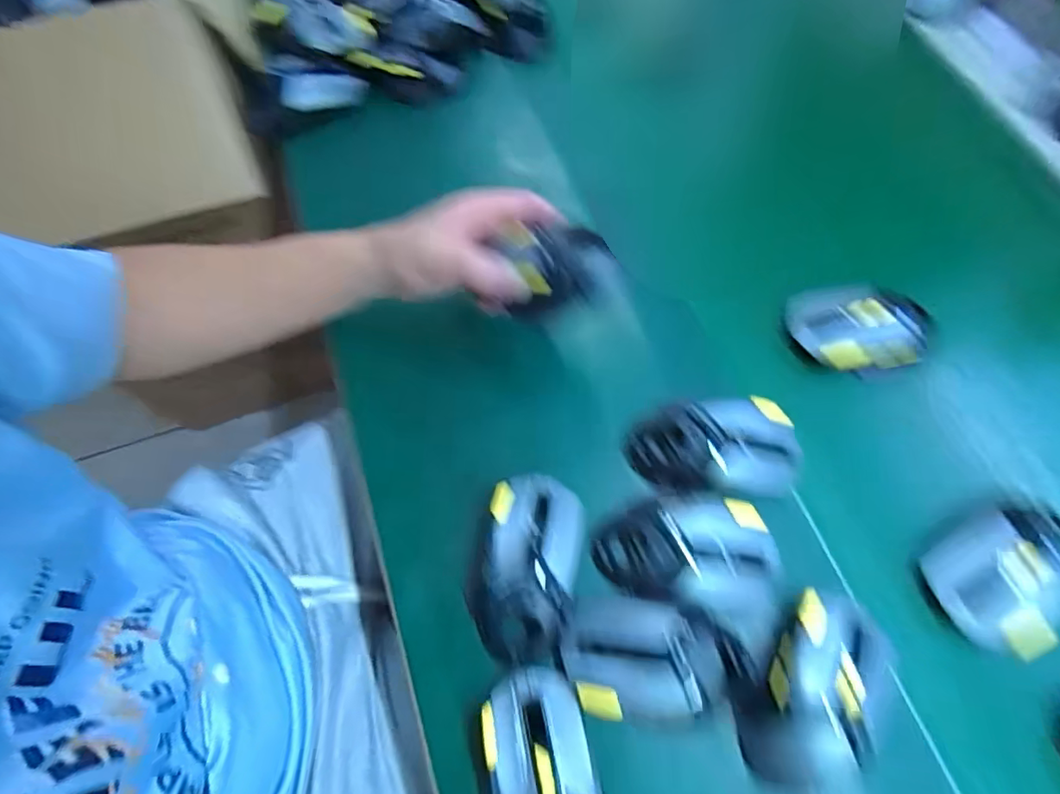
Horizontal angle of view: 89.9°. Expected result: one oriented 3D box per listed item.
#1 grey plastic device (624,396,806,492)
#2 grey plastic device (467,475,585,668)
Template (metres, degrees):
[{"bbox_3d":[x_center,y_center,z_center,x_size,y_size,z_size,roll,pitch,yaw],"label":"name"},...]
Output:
[{"bbox_3d":[0.134,0.036,0.384,0.123,0.043,0.075,-6,68,-1],"label":"grey plastic device"},{"bbox_3d":[-0.002,0.113,0.357,0.068,0.035,0.119,9,68,5],"label":"grey plastic device"}]

